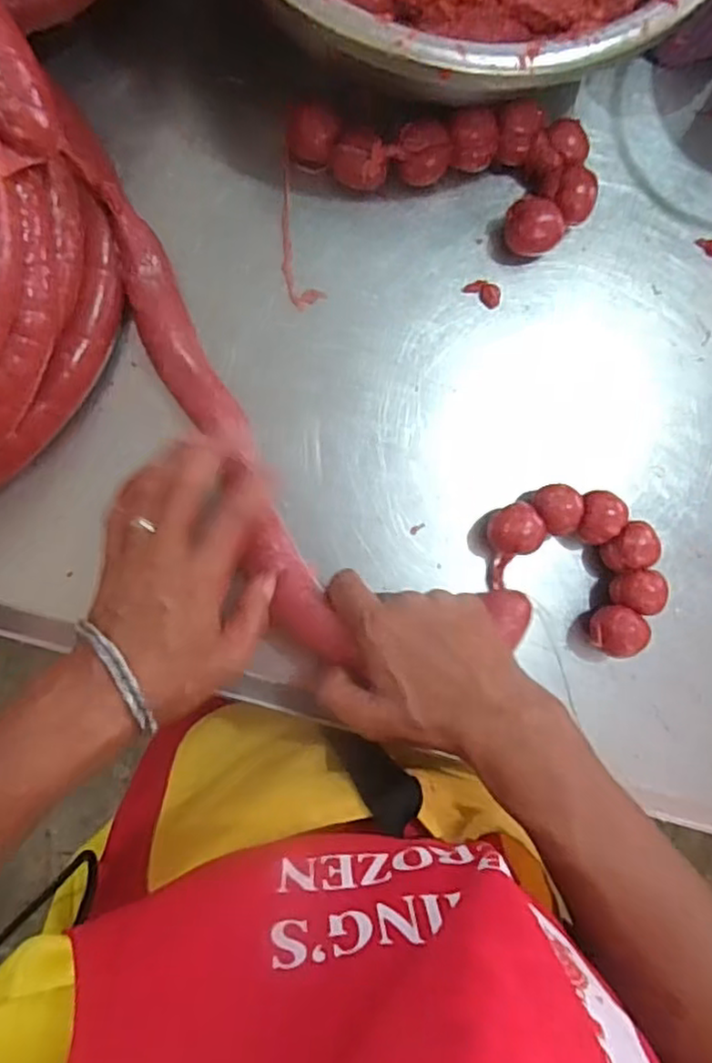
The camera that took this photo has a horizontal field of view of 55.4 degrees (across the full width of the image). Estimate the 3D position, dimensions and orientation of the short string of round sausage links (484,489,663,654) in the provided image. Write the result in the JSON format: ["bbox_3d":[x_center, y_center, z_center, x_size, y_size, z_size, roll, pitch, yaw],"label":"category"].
[{"bbox_3d":[0.145,0.026,0.457,0.112,0.035,0.106,0,89,-5],"label":"short string of round sausage links"}]

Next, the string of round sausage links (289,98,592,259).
[{"bbox_3d":[0.061,-0.249,0.448,0.196,0.036,0.084,18,87,-5],"label":"string of round sausage links"}]

